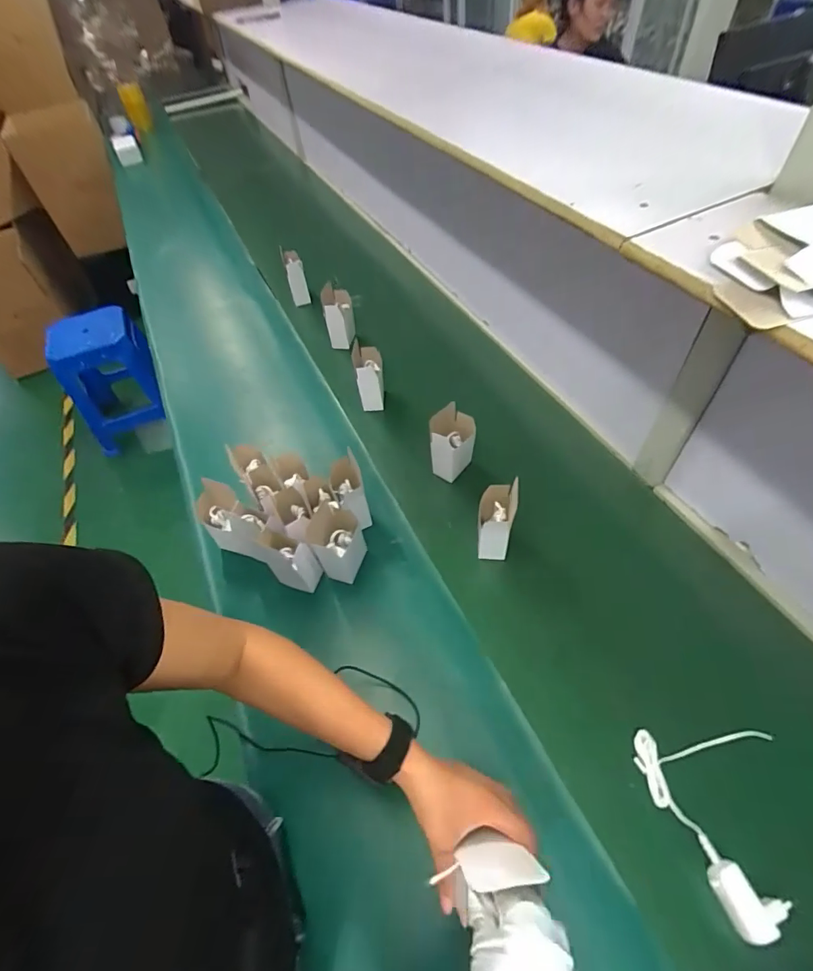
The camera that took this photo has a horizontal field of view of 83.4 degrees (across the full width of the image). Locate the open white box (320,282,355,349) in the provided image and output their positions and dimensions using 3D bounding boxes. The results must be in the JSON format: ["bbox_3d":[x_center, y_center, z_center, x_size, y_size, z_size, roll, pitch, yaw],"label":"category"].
[{"bbox_3d":[-0.159,-0.408,1.070,0.067,0.169,0.097,-5,53,-6],"label":"open white box"}]

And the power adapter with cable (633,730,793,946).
[{"bbox_3d":[0.363,0.370,0.503,0.165,0.042,0.183,-1,52,-3],"label":"power adapter with cable"}]

